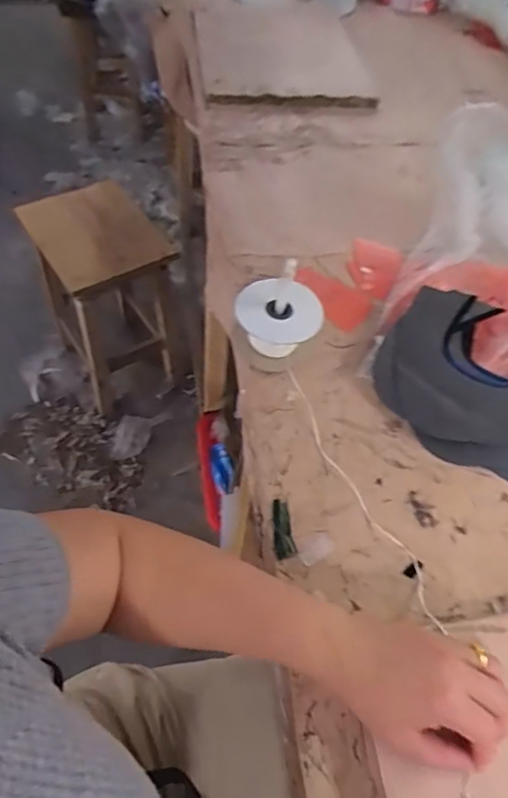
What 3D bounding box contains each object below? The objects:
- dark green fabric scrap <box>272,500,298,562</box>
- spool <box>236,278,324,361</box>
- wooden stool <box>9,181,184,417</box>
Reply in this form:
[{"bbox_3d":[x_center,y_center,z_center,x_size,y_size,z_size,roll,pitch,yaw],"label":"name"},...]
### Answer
[{"bbox_3d":[0.025,0.115,0.499,0.016,0.009,0.054,-6,54,-9],"label":"dark green fabric scrap"},{"bbox_3d":[0.026,-0.087,0.610,0.090,0.060,0.078,11,53,4],"label":"spool"},{"bbox_3d":[-0.351,-0.232,1.362,0.233,0.448,0.310,-29,61,-23],"label":"wooden stool"}]

